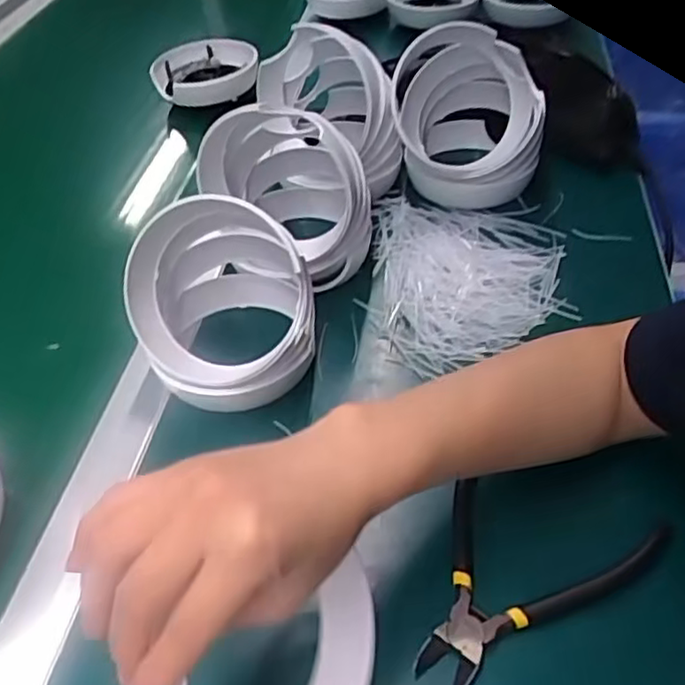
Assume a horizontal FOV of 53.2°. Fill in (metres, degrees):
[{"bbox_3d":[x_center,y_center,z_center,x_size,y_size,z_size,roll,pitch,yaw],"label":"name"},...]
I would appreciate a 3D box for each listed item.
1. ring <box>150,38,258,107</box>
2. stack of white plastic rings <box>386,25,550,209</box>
[{"bbox_3d":[-0.153,-0.301,0.773,0.111,0.038,0.118,-18,47,-10],"label":"ring"},{"bbox_3d":[0.107,-0.202,0.600,0.121,0.124,0.121,0,46,4],"label":"stack of white plastic rings"}]

